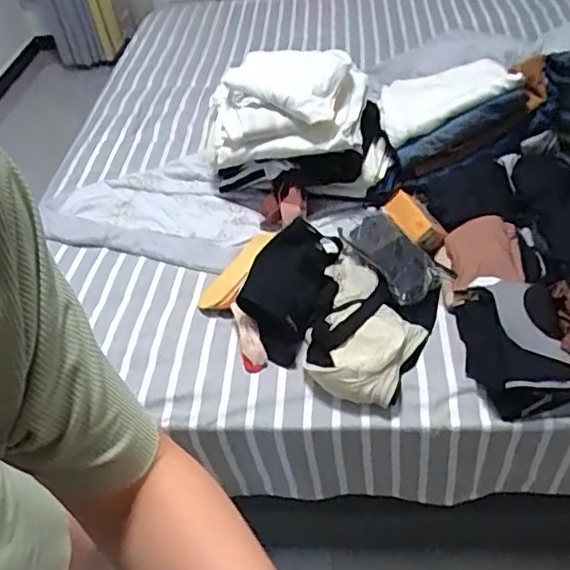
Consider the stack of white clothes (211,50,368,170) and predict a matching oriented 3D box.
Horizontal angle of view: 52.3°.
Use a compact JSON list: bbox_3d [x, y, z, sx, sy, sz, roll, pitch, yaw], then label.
[{"bbox_3d":[-0.005,-0.367,1.165,0.321,0.141,0.232,4,46,12],"label":"stack of white clothes"}]

